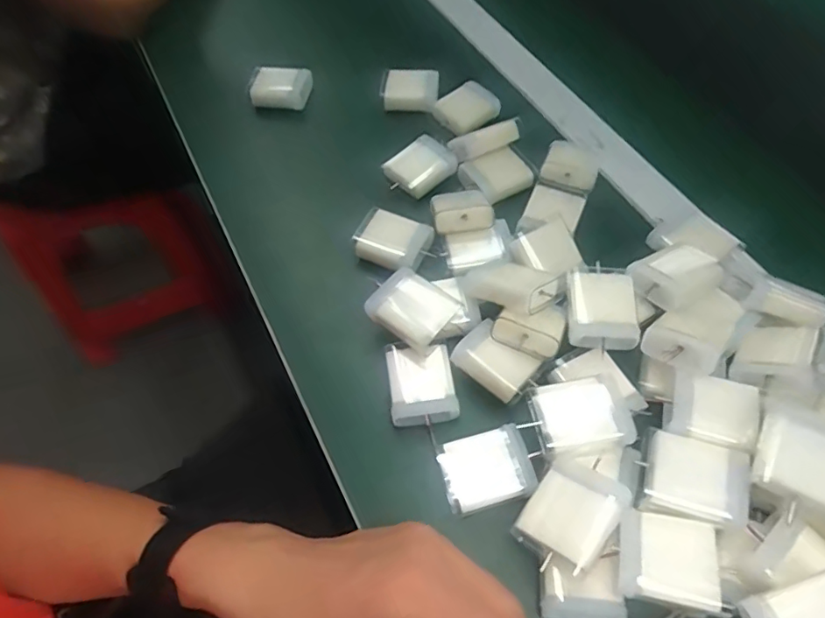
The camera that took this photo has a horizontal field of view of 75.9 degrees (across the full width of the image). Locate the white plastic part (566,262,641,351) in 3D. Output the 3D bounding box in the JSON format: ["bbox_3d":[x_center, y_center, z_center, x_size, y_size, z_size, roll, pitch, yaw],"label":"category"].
[{"bbox_3d":[0.121,-0.002,0.342,0.042,0.021,0.055,5,59,3],"label":"white plastic part"}]

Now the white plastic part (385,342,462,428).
[{"bbox_3d":[0.005,0.047,0.336,0.041,0.016,0.049,-5,59,-3],"label":"white plastic part"}]

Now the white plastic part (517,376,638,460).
[{"bbox_3d":[0.097,0.062,0.306,0.057,0.017,0.043,-8,59,-5],"label":"white plastic part"}]

